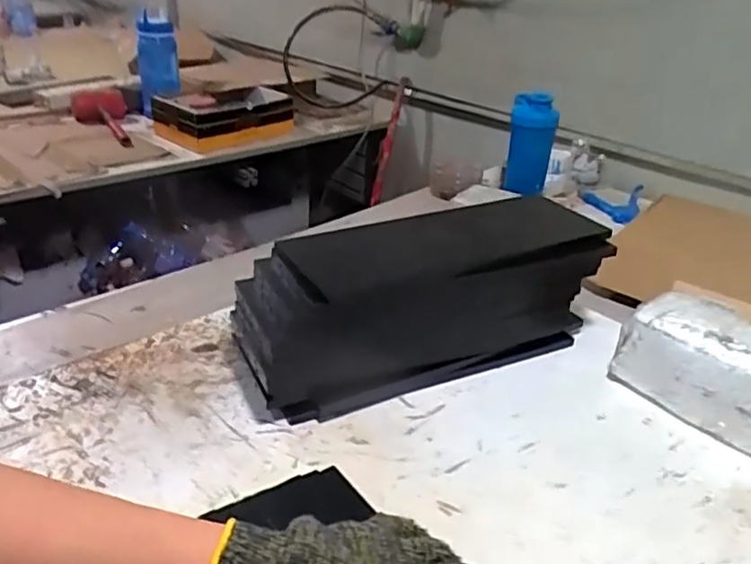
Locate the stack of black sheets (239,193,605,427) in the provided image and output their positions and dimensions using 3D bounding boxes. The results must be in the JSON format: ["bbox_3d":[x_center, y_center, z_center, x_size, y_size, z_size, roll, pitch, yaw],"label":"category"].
[{"bbox_3d":[0.061,0.015,0.767,0.434,0.147,0.160,-10,33,-25],"label":"stack of black sheets"}]

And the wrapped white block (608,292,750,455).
[{"bbox_3d":[0.395,0.110,0.695,0.095,0.111,0.236,-19,37,-36],"label":"wrapped white block"}]

